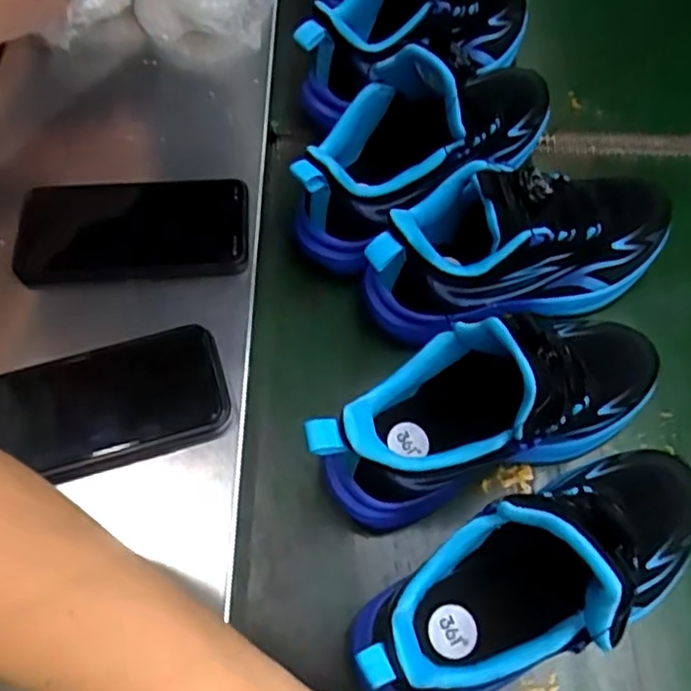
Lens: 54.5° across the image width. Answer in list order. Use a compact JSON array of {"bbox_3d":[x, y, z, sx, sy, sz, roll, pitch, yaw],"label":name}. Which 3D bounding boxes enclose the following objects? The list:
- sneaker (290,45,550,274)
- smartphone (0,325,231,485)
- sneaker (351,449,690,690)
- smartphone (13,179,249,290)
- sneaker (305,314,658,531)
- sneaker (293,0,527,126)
[{"bbox_3d":[0.059,-0.154,0.479,0.228,0.116,0.085,-40,71,-19],"label":"sneaker"},{"bbox_3d":[-0.156,0.039,0.430,0.155,0.011,0.081,-15,65,-9],"label":"smartphone"},{"bbox_3d":[0.109,0.116,0.350,0.220,0.145,0.088,-24,66,-9],"label":"sneaker"},{"bbox_3d":[-0.155,-0.086,0.498,0.162,0.018,0.084,-2,65,-3],"label":"smartphone"},{"bbox_3d":[0.091,0.033,0.396,0.231,0.134,0.072,-19,65,-11],"label":"sneaker"},{"bbox_3d":[0.065,-0.271,0.529,0.231,0.123,0.072,-30,67,-12],"label":"sneaker"}]

